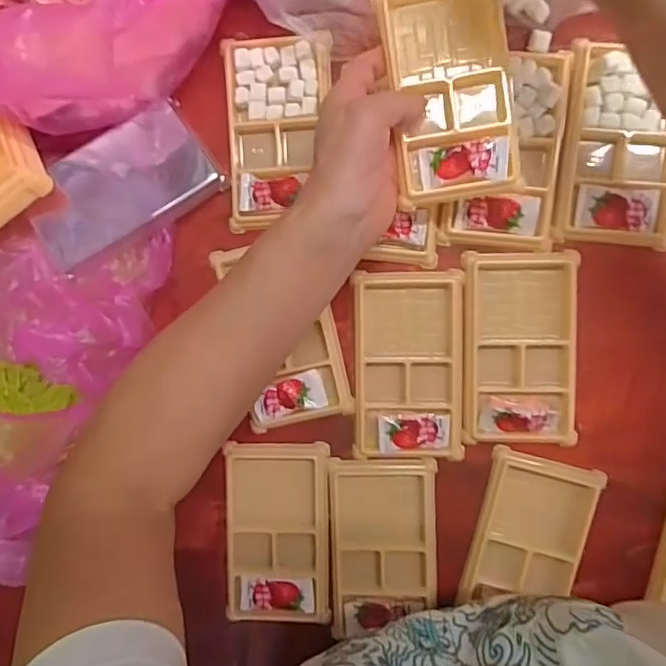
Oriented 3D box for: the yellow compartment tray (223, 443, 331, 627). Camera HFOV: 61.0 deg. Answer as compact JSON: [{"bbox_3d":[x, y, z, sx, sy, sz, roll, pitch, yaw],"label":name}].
[{"bbox_3d":[-0.043,0.152,0.426,0.078,0.009,0.132,0,94,6],"label":"yellow compartment tray"}]

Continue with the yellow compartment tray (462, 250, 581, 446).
[{"bbox_3d":[0.134,0.012,0.401,0.078,0.019,0.135,0,94,6],"label":"yellow compartment tray"}]

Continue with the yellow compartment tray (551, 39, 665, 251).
[{"bbox_3d":[0.201,-0.128,0.387,0.078,0.012,0.130,6,94,6],"label":"yellow compartment tray"}]

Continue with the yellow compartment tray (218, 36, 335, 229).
[{"bbox_3d":[-0.040,-0.144,0.409,0.074,0.011,0.133,0,94,6],"label":"yellow compartment tray"}]

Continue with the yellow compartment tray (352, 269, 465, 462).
[{"bbox_3d":[0.055,0.025,0.410,0.077,0.019,0.137,0,94,6],"label":"yellow compartment tray"}]

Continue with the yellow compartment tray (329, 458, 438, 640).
[{"bbox_3d":[0.038,0.161,0.419,0.076,0.011,0.128,-1,93,6],"label":"yellow compartment tray"}]

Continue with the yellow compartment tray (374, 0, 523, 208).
[{"bbox_3d":[0.075,-0.153,0.365,0.075,0.027,0.133,-8,96,5],"label":"yellow compartment tray"}]

